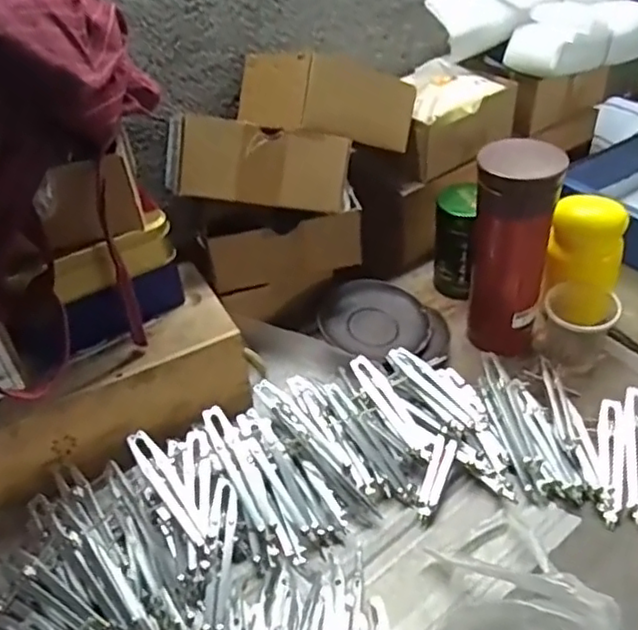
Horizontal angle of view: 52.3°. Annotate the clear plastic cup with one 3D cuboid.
[{"bbox_3d":[0.257,0.012,0.645,0.067,0.065,0.063,0,40,7],"label":"clear plastic cup"}]

